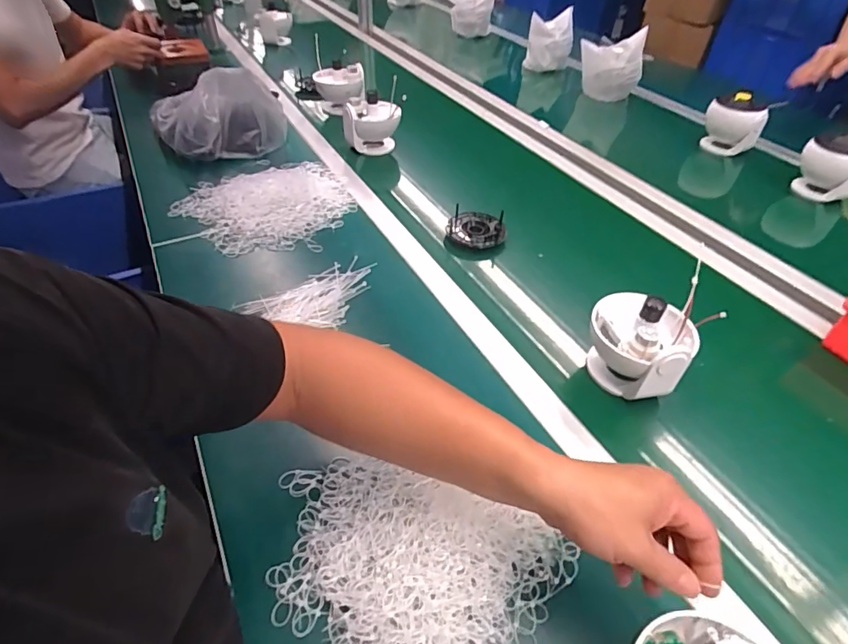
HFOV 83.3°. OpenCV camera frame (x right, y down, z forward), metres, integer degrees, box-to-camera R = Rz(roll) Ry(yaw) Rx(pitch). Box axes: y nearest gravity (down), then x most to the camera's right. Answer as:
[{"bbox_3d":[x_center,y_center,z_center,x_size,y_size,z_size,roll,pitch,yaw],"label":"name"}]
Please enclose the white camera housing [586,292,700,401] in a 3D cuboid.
[{"bbox_3d":[0.254,0.027,0.573,0.110,0.117,0.097,25,48,22],"label":"white camera housing"}]

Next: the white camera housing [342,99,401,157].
[{"bbox_3d":[-0.115,-0.412,1.030,0.117,0.113,0.070,-8,44,-12],"label":"white camera housing"}]

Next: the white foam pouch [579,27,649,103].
[{"bbox_3d":[0.510,-0.688,1.302,0.165,0.151,0.107,-1,43,-4],"label":"white foam pouch"}]

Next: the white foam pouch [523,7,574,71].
[{"bbox_3d":[0.398,-0.883,1.503,0.156,0.167,0.038,-1,52,-4],"label":"white foam pouch"}]

